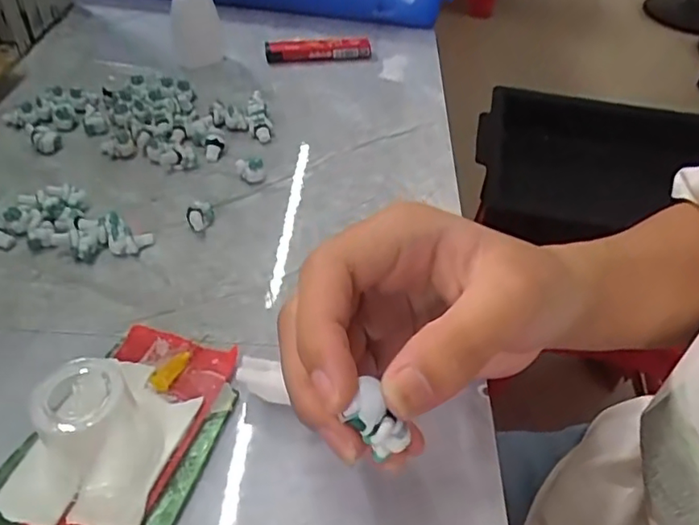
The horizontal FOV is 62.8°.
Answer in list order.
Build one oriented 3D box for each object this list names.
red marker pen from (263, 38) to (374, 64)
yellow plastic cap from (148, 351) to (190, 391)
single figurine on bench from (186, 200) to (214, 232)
[{"bbox_3d":[-0.022,-0.161,0.429,0.079,0.012,0.016,-6,47,-8],"label":"red marker pen"},{"bbox_3d":[-0.069,0.041,0.222,0.008,0.004,0.019,32,52,25],"label":"yellow plastic cap"},{"bbox_3d":[-0.075,-0.023,0.287,0.013,0.013,0.015,-13,47,-16],"label":"single figurine on bench"}]

